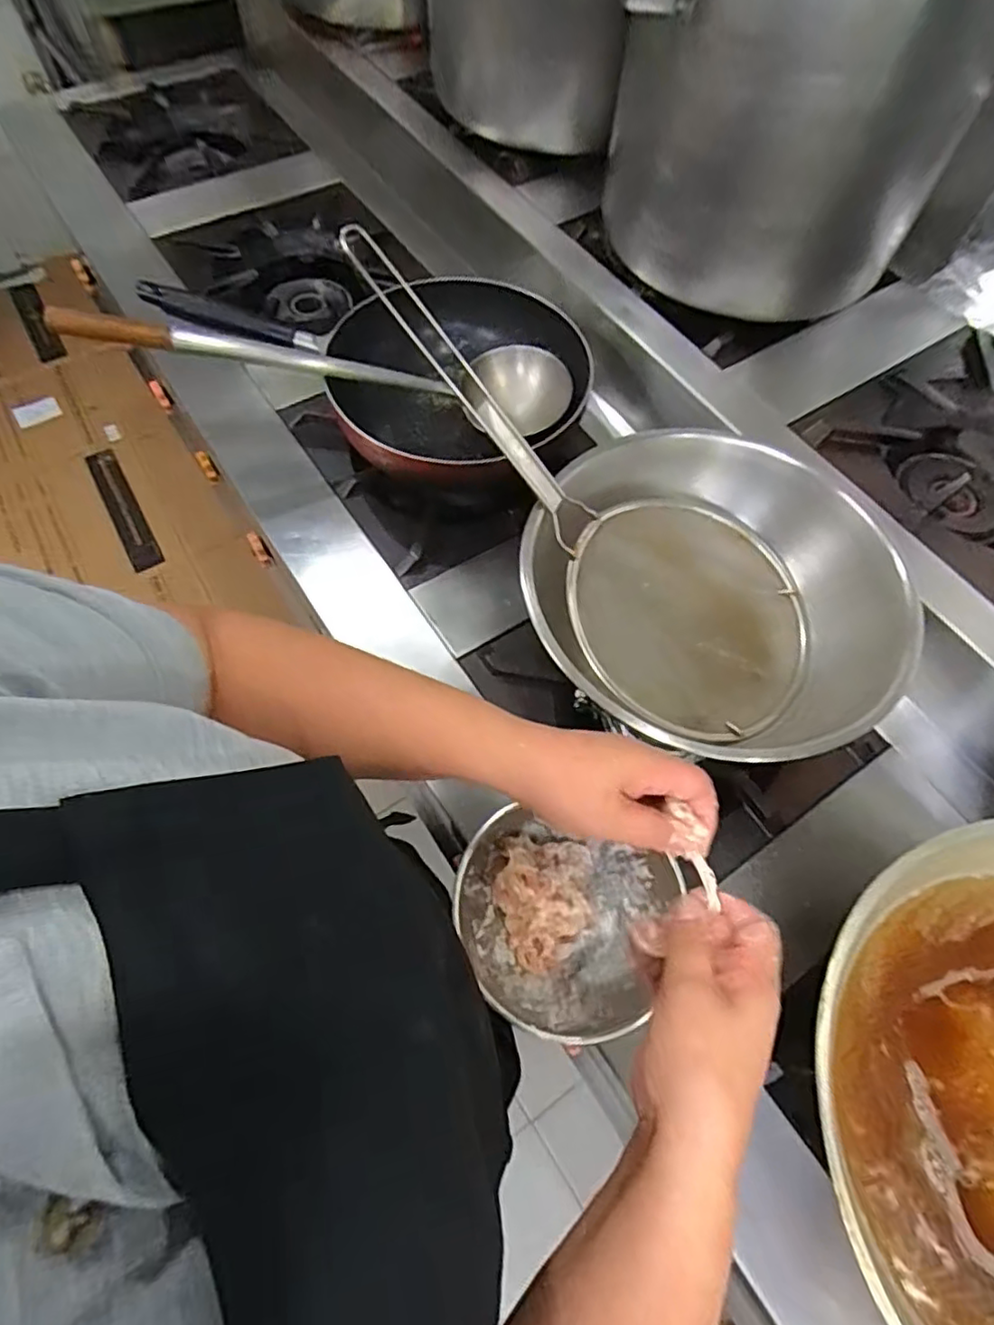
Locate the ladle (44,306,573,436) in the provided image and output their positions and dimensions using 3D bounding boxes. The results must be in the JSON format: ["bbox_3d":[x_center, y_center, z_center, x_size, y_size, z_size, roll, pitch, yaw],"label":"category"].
[{"bbox_3d":[-0.159,-0.297,0.665,0.500,0.064,0.116,-2,62,-21],"label":"ladle"}]

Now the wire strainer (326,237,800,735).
[{"bbox_3d":[0.075,-0.147,0.567,0.522,0.068,0.220,43,65,-16],"label":"wire strainer"}]

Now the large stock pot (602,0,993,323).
[{"bbox_3d":[0.288,-0.582,0.641,0.327,0.317,0.272,5,63,0],"label":"large stock pot"}]

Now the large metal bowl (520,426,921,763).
[{"bbox_3d":[0.174,-0.043,0.573,0.306,0.164,0.251,34,66,14],"label":"large metal bowl"}]

